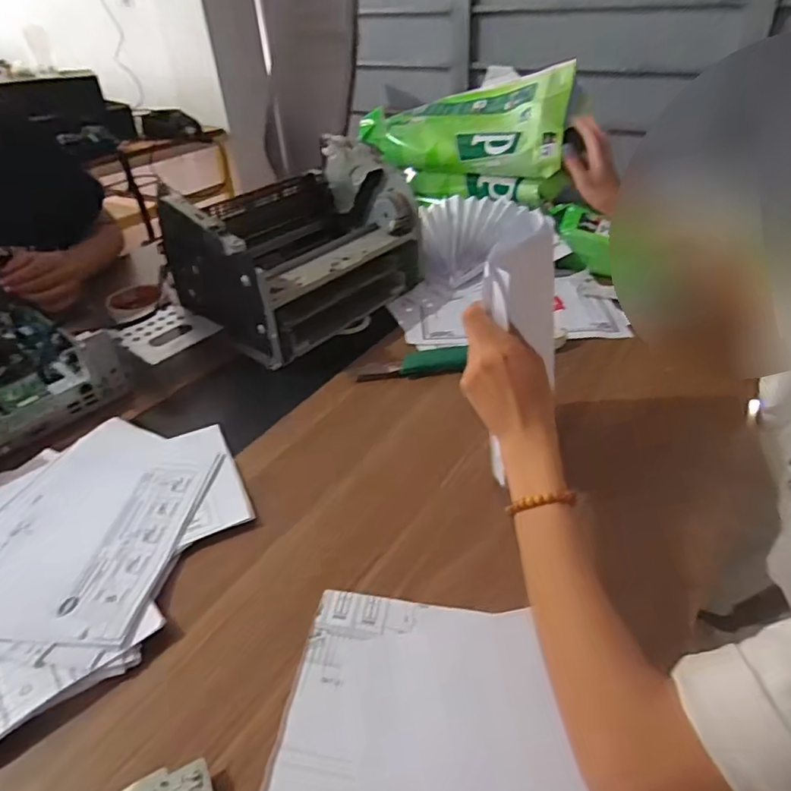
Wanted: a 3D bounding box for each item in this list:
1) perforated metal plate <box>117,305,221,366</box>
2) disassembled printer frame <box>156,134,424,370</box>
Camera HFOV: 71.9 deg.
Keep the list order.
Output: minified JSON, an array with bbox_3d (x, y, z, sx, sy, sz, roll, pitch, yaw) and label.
[{"bbox_3d":[-0.288,-0.080,0.686,0.096,0.009,0.099,27,47,34],"label":"perforated metal plate"},{"bbox_3d":[-0.126,-0.207,0.749,0.216,0.165,0.325,28,44,26],"label":"disassembled printer frame"}]

